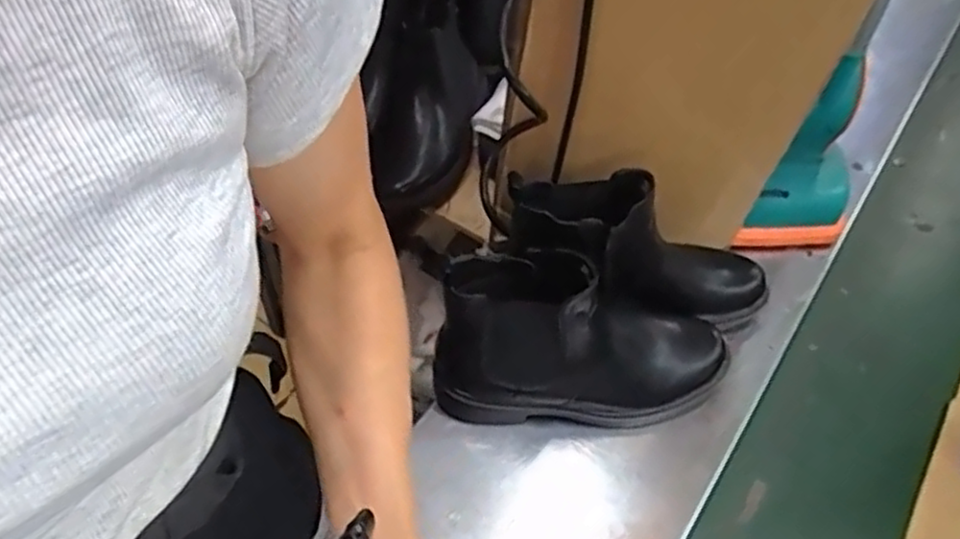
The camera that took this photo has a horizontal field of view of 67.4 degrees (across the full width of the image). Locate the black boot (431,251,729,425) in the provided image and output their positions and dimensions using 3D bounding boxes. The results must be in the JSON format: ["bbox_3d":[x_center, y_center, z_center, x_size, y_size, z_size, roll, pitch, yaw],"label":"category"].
[{"bbox_3d":[0.091,0.057,0.583,0.250,0.154,0.082,2,53,-3],"label":"black boot"}]

